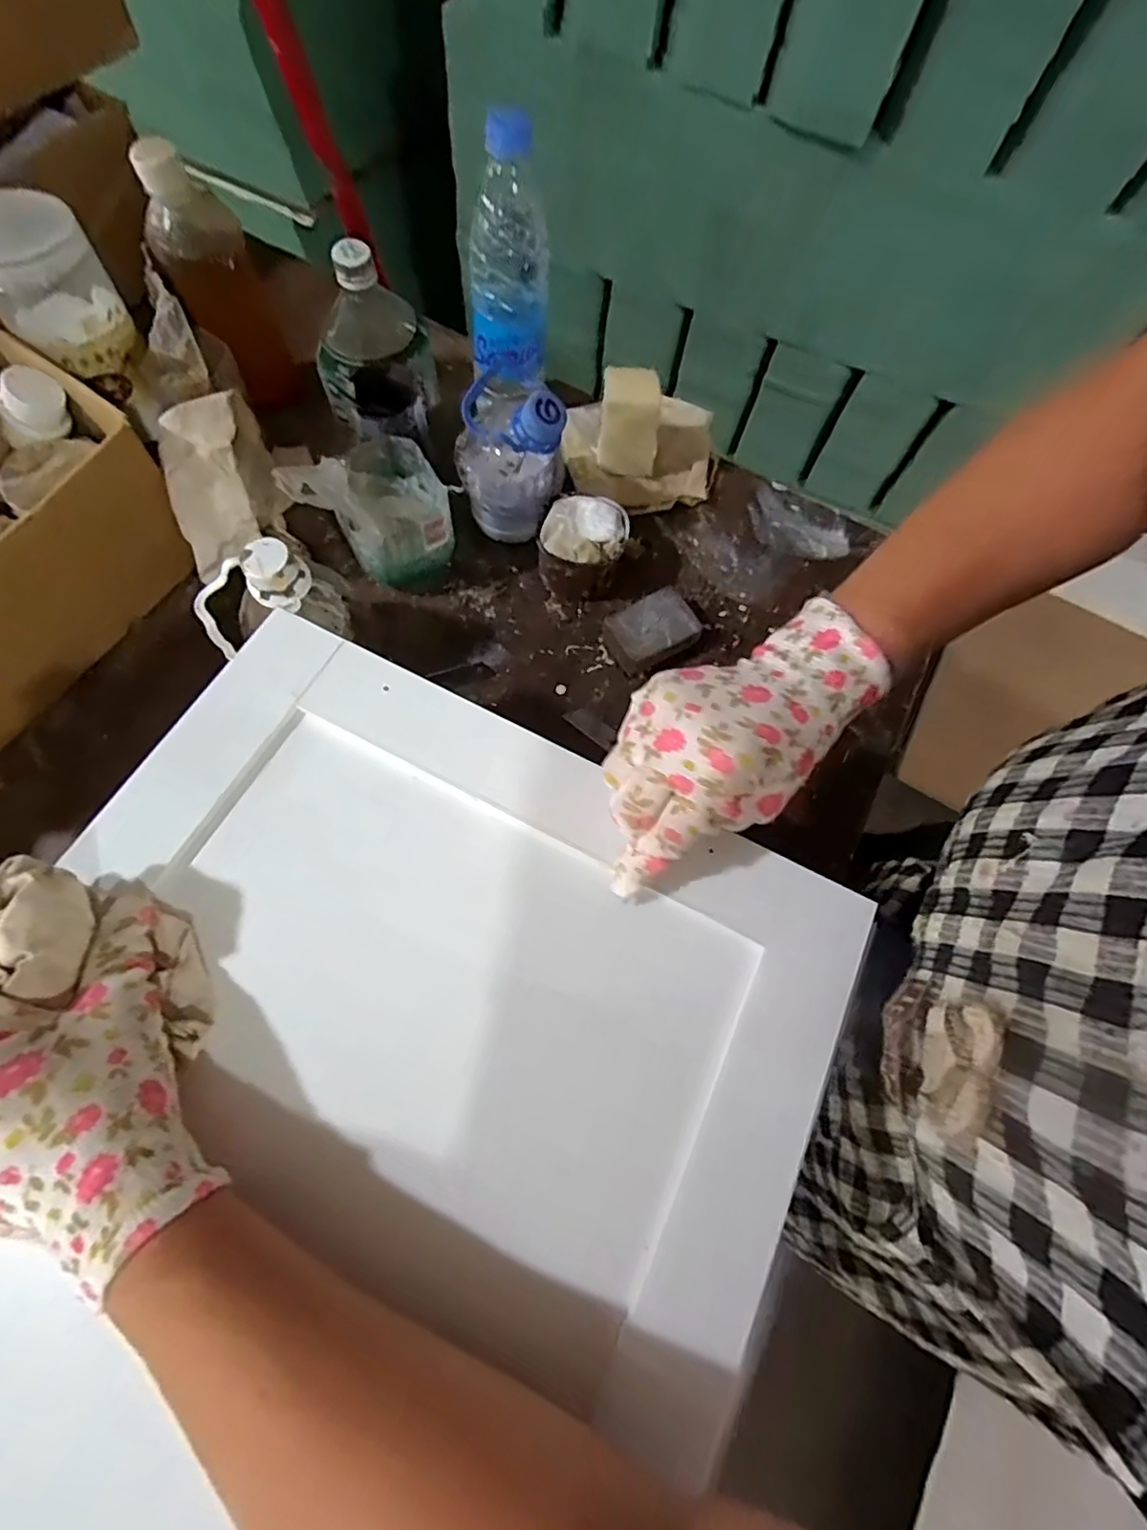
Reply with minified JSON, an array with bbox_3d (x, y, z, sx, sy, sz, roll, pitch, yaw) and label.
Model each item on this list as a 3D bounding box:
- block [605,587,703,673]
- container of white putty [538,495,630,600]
[{"bbox_3d":[0.066,-0.110,0.497,0.068,0.027,0.049,-30,73,-15],"label":"block"},{"bbox_3d":[0.008,-0.178,0.499,0.067,0.058,0.065,13,68,2],"label":"container of white putty"}]

